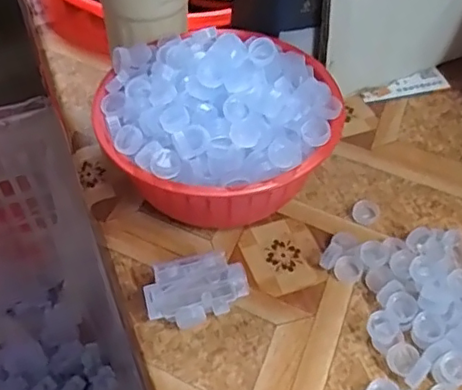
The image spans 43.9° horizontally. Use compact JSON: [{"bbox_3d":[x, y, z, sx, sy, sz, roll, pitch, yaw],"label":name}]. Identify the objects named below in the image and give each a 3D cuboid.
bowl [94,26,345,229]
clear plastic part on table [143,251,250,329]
[{"bbox_3d":[-0.008,-0.046,0.443,0.169,0.102,0.152,-13,53,-9],"label":"bowl"},{"bbox_3d":[-0.024,0.068,0.398,0.068,0.030,0.042,-18,54,-13],"label":"clear plastic part on table"}]

